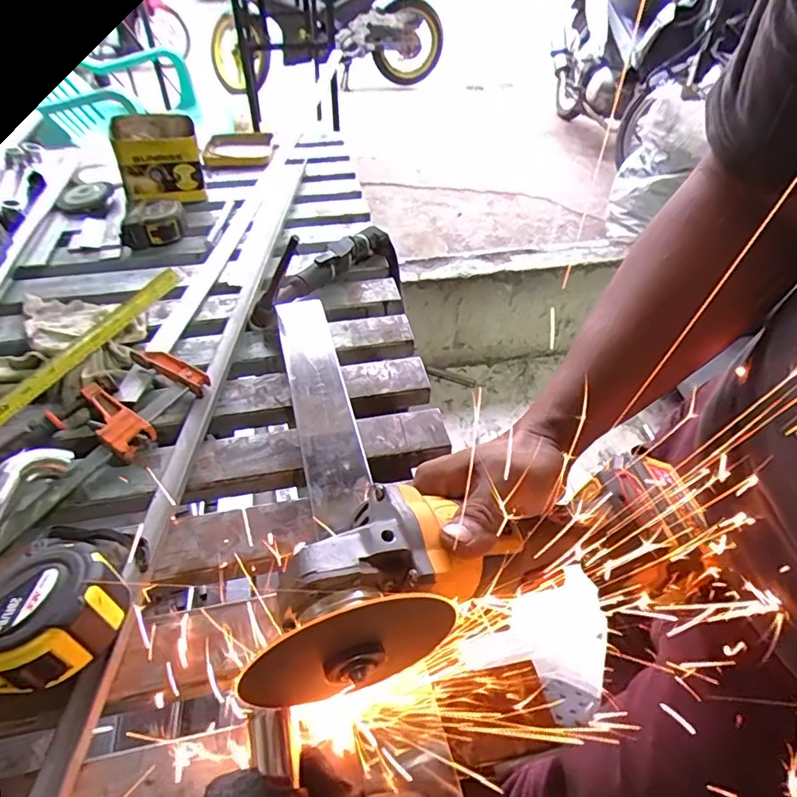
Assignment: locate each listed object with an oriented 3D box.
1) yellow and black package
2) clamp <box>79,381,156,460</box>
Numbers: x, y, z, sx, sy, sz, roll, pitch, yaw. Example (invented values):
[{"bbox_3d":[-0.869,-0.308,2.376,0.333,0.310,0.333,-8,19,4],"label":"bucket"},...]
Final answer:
[{"bbox_3d":[-0.352,-0.354,0.745,0.110,0.088,0.121,-13,47,-16],"label":"yellow and black package"},{"bbox_3d":[-0.251,0.018,0.443,0.081,0.023,0.034,30,53,25],"label":"clamp"}]

